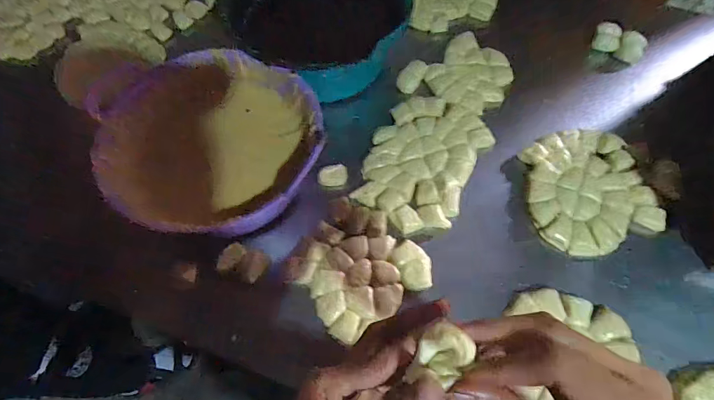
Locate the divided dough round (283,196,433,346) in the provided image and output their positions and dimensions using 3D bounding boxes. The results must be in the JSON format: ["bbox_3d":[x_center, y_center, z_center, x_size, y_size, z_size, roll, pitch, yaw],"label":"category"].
[{"bbox_3d":[-0.003,0.087,0.533,0.158,0.017,0.163,-42,70,-16],"label":"divided dough round"}]

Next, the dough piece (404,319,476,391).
[{"bbox_3d":[0.047,0.085,0.216,0.026,0.021,0.032,20,67,11],"label":"dough piece"}]

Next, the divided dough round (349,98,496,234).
[{"bbox_3d":[0.102,-0.064,0.612,0.159,0.018,0.232,26,68,14],"label":"divided dough round"}]

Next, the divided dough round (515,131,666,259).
[{"bbox_3d":[0.337,-0.016,0.585,0.176,0.036,0.192,-1,64,2],"label":"divided dough round"}]

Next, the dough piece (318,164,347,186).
[{"bbox_3d":[-0.036,-0.035,0.602,0.044,0.023,0.033,-9,64,-2],"label":"dough piece"}]

